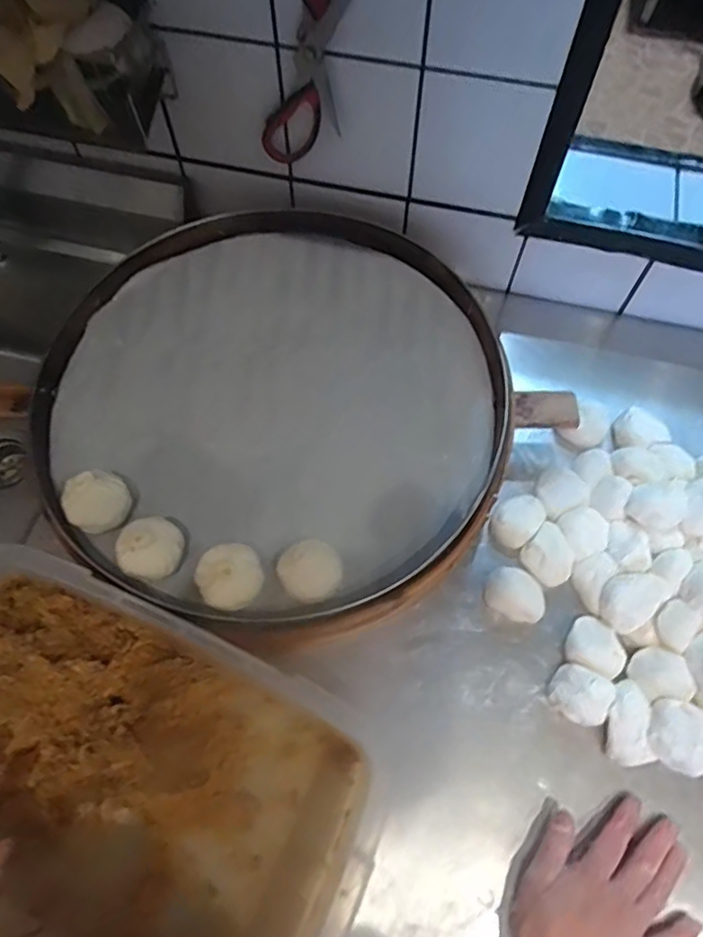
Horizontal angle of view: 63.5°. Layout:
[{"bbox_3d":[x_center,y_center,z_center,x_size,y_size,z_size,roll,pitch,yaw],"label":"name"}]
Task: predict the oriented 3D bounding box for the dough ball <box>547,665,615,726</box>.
[{"bbox_3d":[0.219,0.217,0.542,0.051,0.033,0.047,0,64,0],"label":"dough ball"}]

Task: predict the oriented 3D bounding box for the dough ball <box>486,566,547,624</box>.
[{"bbox_3d":[0.173,0.134,0.596,0.060,0.032,0.050,17,65,8],"label":"dough ball"}]

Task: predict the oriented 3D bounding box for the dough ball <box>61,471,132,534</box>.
[{"bbox_3d":[-0.244,0.034,0.549,0.052,0.061,0.059,35,69,16],"label":"dough ball"}]

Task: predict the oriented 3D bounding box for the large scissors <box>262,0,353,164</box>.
[{"bbox_3d":[-0.046,-0.413,0.554,0.093,0.253,0.016,12,64,6],"label":"large scissors"}]

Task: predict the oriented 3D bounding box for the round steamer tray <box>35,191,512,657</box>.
[{"bbox_3d":[-0.077,-0.098,0.627,0.481,0.085,0.491,0,64,0],"label":"round steamer tray"}]

